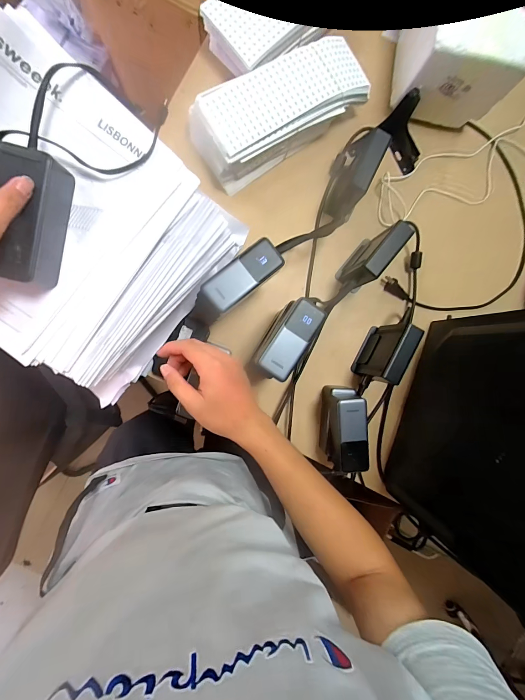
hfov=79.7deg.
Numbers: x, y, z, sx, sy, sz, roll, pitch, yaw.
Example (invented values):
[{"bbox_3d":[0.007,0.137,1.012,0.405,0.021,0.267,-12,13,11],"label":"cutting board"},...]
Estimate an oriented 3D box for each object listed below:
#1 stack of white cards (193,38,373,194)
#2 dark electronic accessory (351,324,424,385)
[{"bbox_3d":[0.035,-0.441,0.577,0.332,0.087,0.135,-32,94,-4],"label":"stack of white cards"},{"bbox_3d":[0.231,0.004,0.590,0.049,0.125,0.105,26,88,-5],"label":"dark electronic accessory"}]

